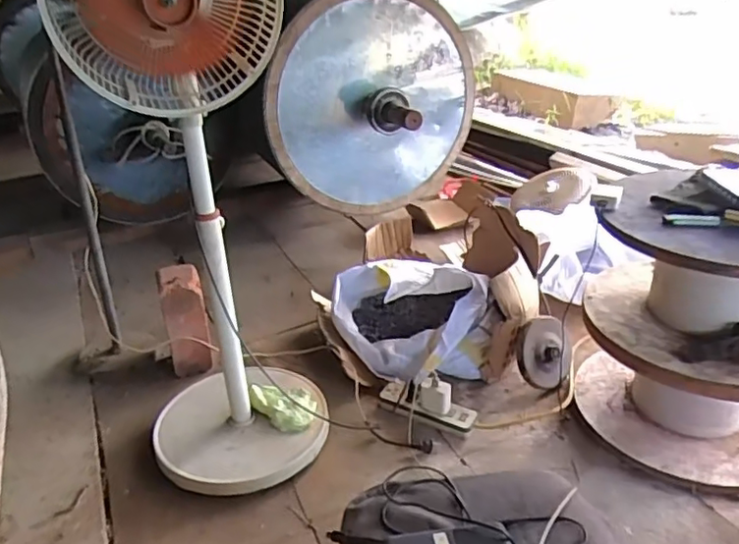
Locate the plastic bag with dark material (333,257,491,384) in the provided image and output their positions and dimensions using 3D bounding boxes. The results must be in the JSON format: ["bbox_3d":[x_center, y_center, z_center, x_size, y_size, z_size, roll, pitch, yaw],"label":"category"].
[{"bbox_3d":[0.093,0.094,1.404,0.337,0.154,0.375,-18,31,-26],"label":"plastic bag with dark material"}]

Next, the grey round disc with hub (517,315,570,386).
[{"bbox_3d":[0.367,0.168,1.283,0.129,0.146,0.043,-16,0,-23],"label":"grey round disc with hub"}]

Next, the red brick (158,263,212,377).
[{"bbox_3d":[-0.408,0.104,1.350,0.090,0.214,0.098,-13,29,-19],"label":"red brick"}]

